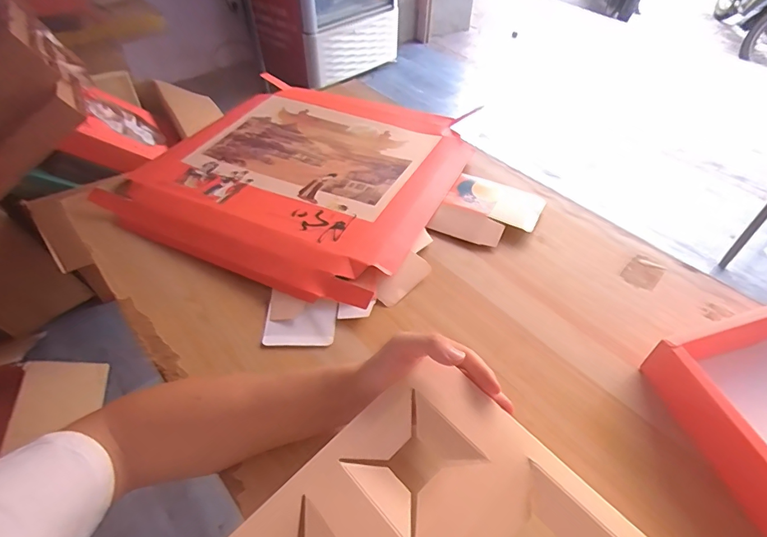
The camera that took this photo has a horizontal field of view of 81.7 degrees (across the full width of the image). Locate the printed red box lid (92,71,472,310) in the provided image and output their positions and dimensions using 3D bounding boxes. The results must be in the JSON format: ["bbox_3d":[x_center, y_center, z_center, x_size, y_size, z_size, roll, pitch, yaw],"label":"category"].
[{"bbox_3d":[-0.127,-0.167,0.729,0.466,0.040,0.460,22,51,18],"label":"printed red box lid"}]

